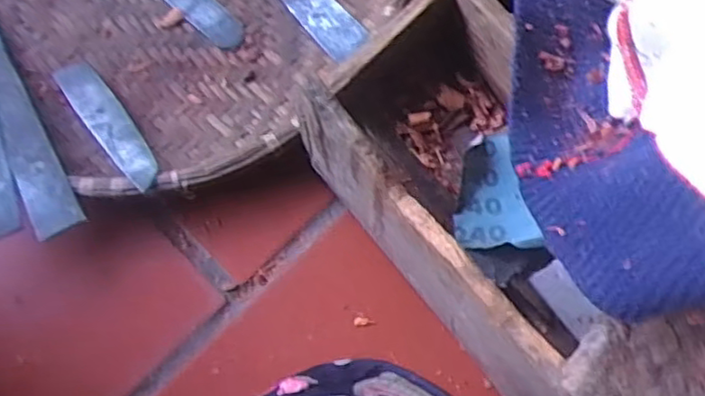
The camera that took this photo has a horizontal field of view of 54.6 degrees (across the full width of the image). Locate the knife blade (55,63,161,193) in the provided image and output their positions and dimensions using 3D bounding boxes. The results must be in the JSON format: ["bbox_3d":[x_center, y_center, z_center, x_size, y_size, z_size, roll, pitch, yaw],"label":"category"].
[{"bbox_3d":[-0.139,-0.044,0.392,0.024,0.004,0.106,-23,59,-32],"label":"knife blade"}]

